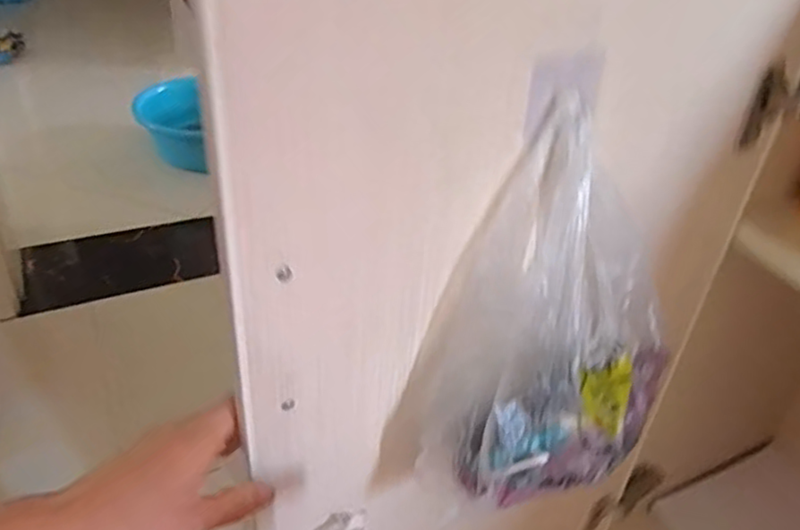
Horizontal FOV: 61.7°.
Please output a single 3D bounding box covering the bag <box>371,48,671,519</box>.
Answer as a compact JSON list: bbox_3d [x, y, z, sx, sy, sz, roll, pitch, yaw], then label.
[{"bbox_3d":[0.094,0.029,0.405,0.159,0.260,0.125,-27,46,-37],"label":"bag"}]

